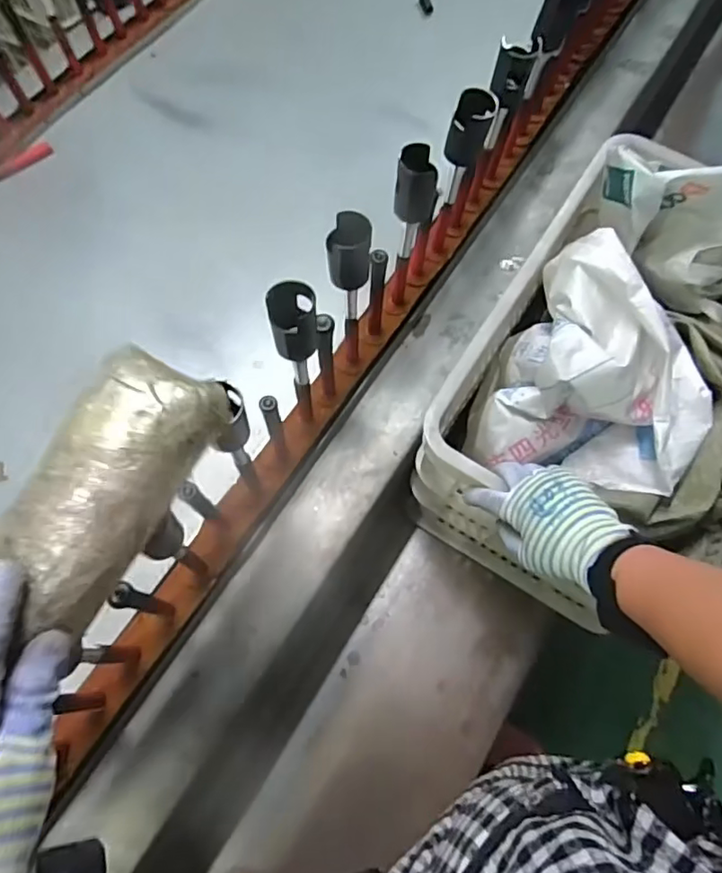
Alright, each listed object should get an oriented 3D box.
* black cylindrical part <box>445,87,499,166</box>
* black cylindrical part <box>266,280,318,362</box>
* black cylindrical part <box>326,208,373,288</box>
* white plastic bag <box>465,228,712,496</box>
[{"bbox_3d":[0.120,-0.334,0.625,0.043,0.071,0.043,1,69,-3],"label":"black cylindrical part"},{"bbox_3d":[-0.061,-0.104,0.516,0.041,0.064,0.040,1,69,-3],"label":"black cylindrical part"},{"bbox_3d":[-0.011,-0.177,0.544,0.040,0.068,0.035,3,69,-3],"label":"black cylindrical part"},{"bbox_3d":[0.274,-0.052,0.634,0.221,0.203,0.181,26,69,6],"label":"white plastic bag"}]

